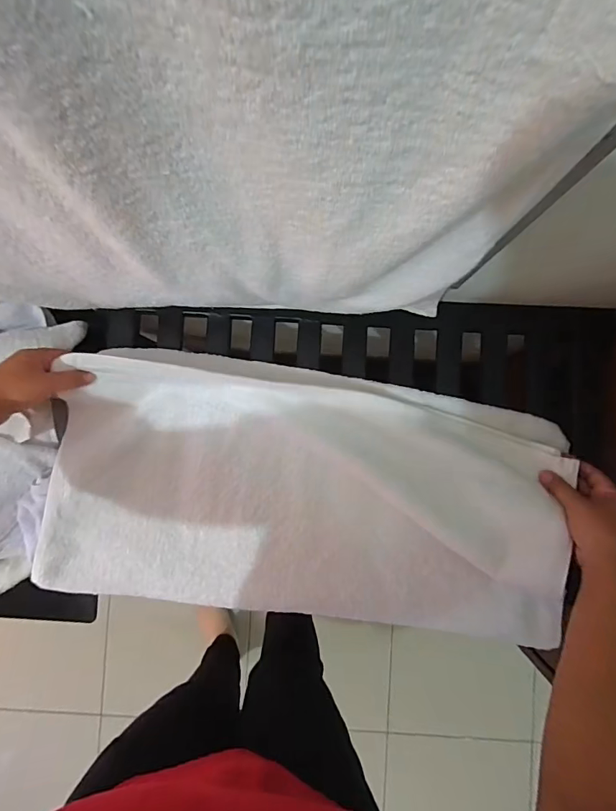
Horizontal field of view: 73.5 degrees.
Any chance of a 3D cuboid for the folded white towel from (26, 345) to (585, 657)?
[{"bbox_3d":[-0.006,0.112,0.519,0.619,0.045,0.322,8,88,1],"label":"folded white towel"}]

